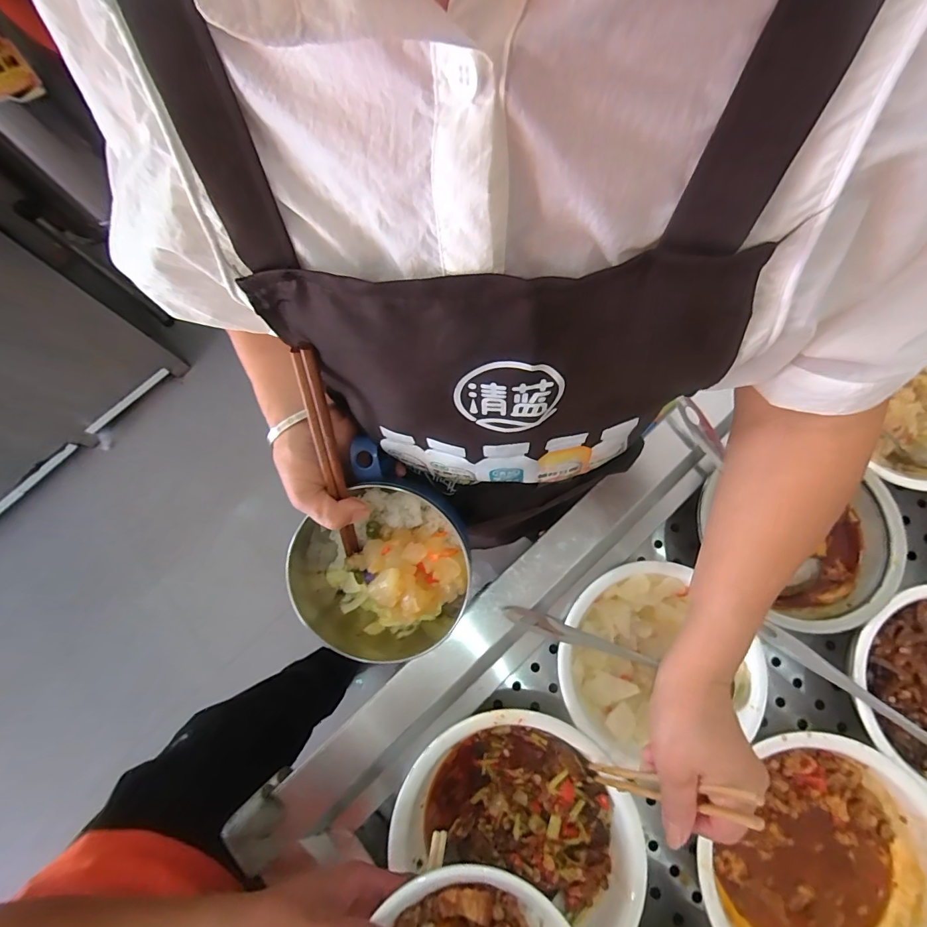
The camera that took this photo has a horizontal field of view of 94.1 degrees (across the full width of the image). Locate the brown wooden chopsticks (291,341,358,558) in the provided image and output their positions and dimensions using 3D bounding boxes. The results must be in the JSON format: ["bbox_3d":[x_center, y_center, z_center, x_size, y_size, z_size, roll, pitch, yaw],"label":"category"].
[{"bbox_3d":[-0.095,0.006,0.314,0.013,0.201,0.010,6,45,3],"label":"brown wooden chopsticks"}]

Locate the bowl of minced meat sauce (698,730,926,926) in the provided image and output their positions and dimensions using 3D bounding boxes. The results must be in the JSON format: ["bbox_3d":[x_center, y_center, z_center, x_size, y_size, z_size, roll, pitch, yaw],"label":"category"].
[{"bbox_3d":[0.375,0.421,0.442,0.217,0.066,0.237,0,77,2],"label":"bowl of minced meat sauce"}]

